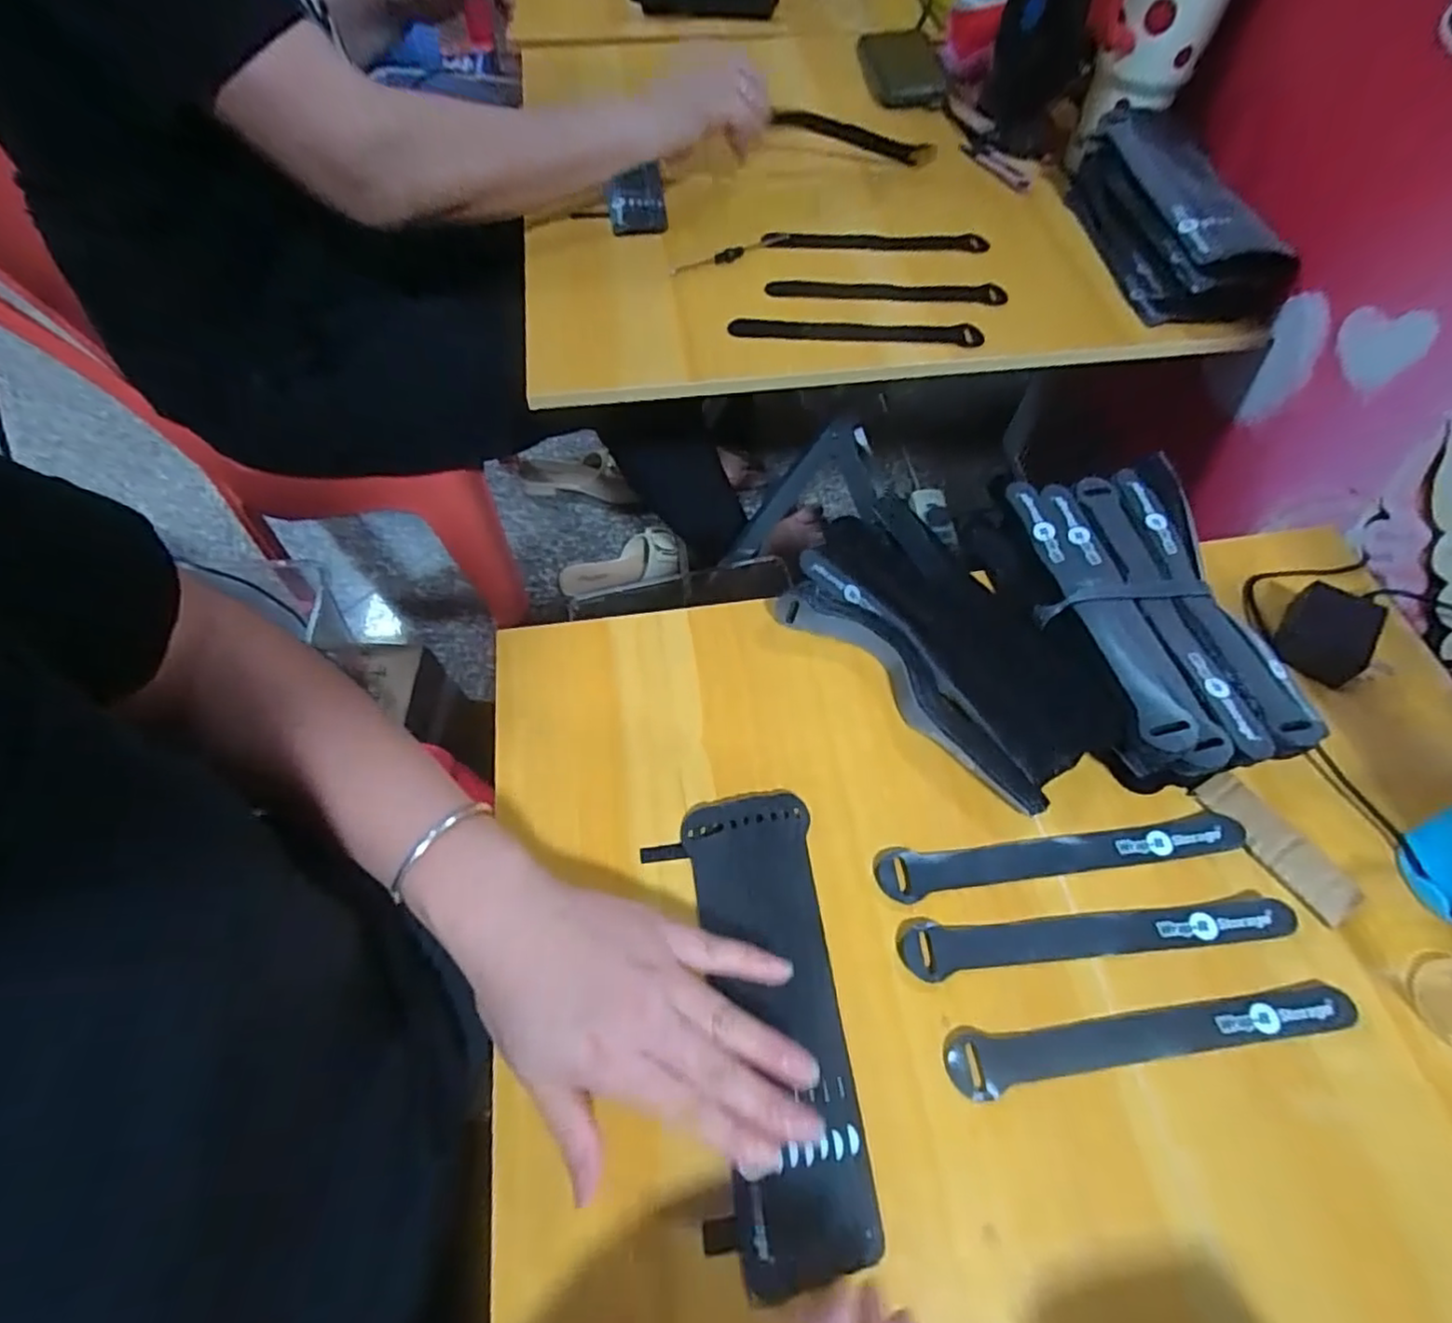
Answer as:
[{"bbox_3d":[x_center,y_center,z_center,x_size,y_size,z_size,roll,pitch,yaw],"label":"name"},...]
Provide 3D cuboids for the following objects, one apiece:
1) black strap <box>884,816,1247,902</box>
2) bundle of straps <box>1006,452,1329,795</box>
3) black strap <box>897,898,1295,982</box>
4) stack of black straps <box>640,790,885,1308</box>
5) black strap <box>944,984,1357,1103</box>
[{"bbox_3d":[0.182,0.105,0.359,0.204,0.005,0.024,-6,60,-4],"label":"black strap"},{"bbox_3d":[0.257,-0.031,0.410,0.127,0.040,0.210,-9,61,-6],"label":"bundle of straps"},{"bbox_3d":[0.188,0.137,0.337,0.199,0.006,0.025,-6,60,-4],"label":"black strap"},{"bbox_3d":[0.016,0.166,0.319,0.078,0.016,0.205,-5,60,-7],"label":"stack of black straps"},{"bbox_3d":[0.206,0.179,0.318,0.205,0.005,0.024,-6,60,-4],"label":"black strap"}]

